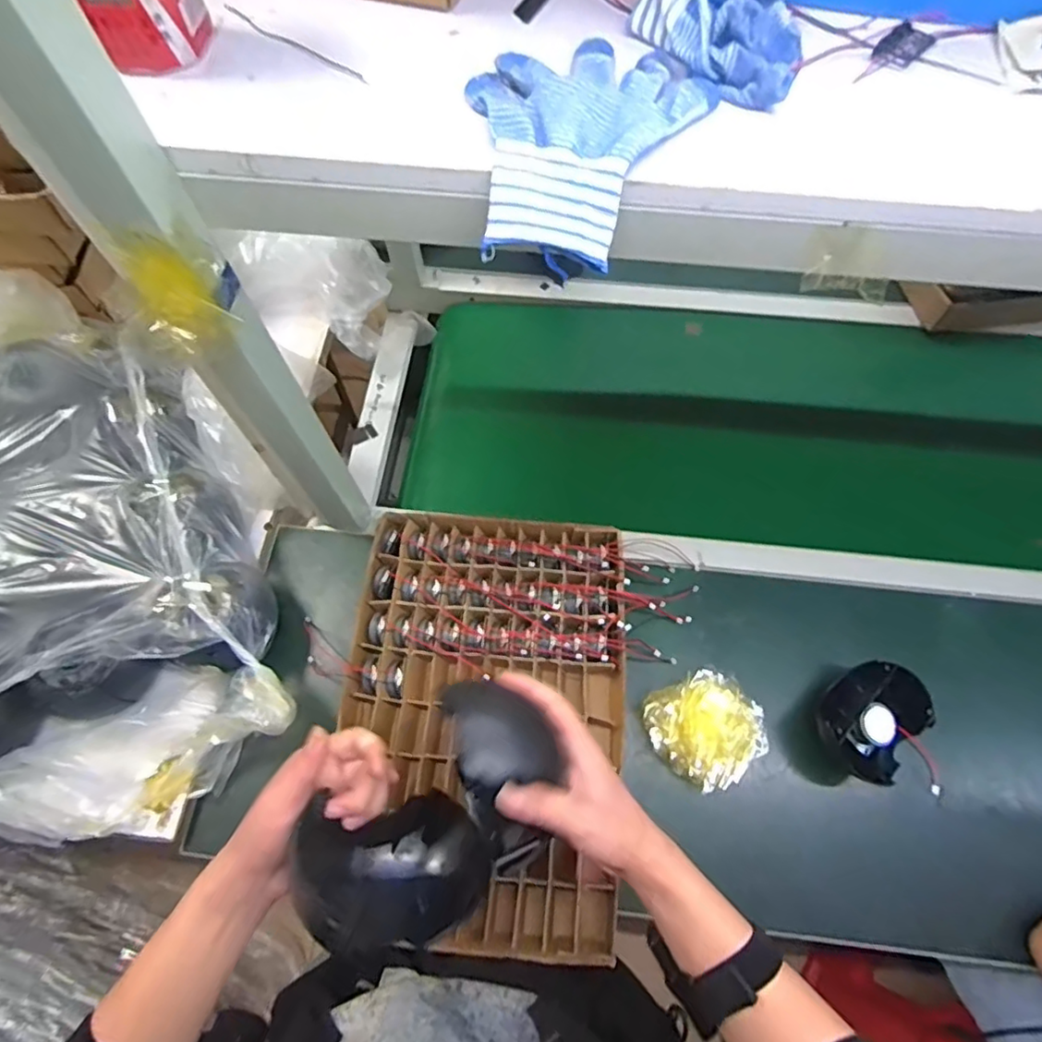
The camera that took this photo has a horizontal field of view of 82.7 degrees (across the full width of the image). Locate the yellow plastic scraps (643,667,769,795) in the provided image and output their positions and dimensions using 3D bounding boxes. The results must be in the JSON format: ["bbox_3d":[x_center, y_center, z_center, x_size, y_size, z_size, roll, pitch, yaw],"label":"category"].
[{"bbox_3d":[0.200,0.226,0.655,0.103,0.101,0.121,-42,72,-16],"label":"yellow plastic scraps"}]

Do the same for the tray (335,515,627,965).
[{"bbox_3d":[-0.041,0.217,0.682,0.308,0.054,0.444,4,66,3],"label":"tray"}]

